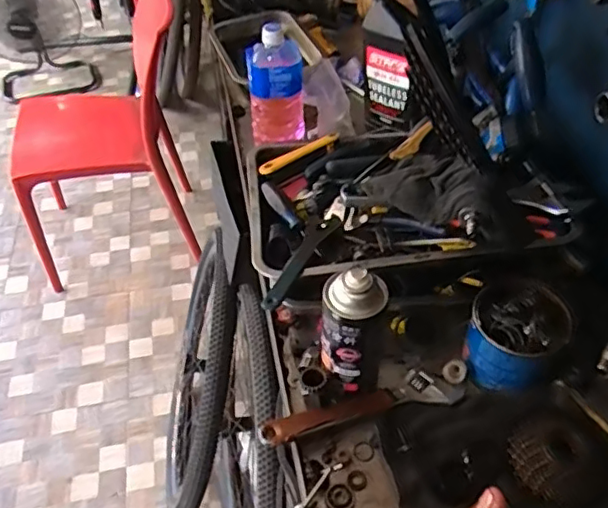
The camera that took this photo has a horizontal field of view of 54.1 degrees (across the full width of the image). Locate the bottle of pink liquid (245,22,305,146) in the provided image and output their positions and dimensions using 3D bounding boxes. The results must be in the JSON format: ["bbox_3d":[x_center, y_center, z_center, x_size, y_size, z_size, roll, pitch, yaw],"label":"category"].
[{"bbox_3d":[-0.043,-0.249,0.920,0.083,0.192,0.080,-5,46,-5],"label":"bottle of pink liquid"}]

